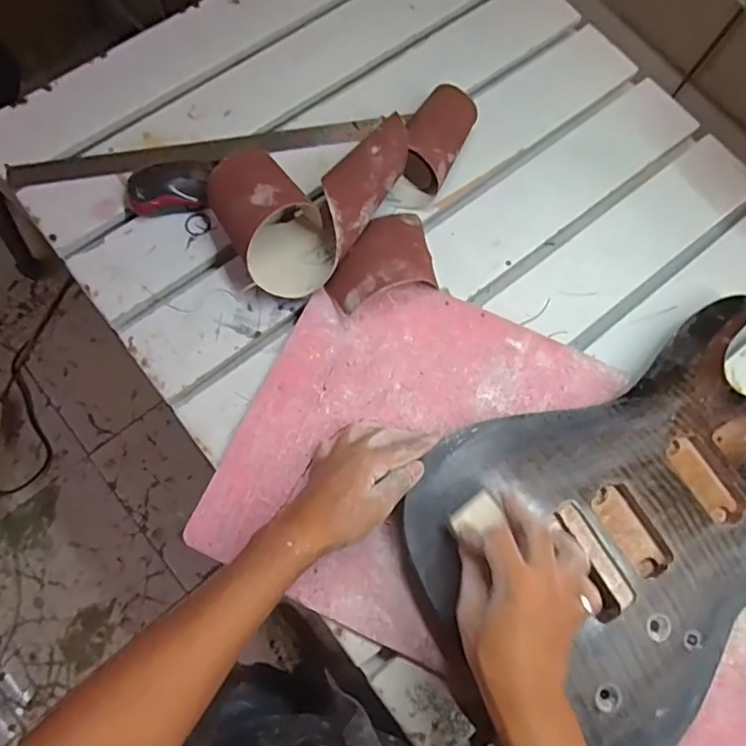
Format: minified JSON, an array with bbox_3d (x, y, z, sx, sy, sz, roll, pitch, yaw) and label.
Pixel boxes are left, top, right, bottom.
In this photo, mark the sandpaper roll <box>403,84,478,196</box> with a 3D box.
[{"bbox_3d":[0.071,-0.261,0.630,0.061,0.063,0.124,24,74,5],"label":"sandpaper roll"}]

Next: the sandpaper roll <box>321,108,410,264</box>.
[{"bbox_3d":[-0.013,-0.191,0.596,0.058,0.078,0.158,30,75,7],"label":"sandpaper roll"}]

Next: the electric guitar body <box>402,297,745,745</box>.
[{"bbox_3d":[0.240,0.139,0.499,0.393,0.040,0.289,-25,76,-9],"label":"electric guitar body"}]

